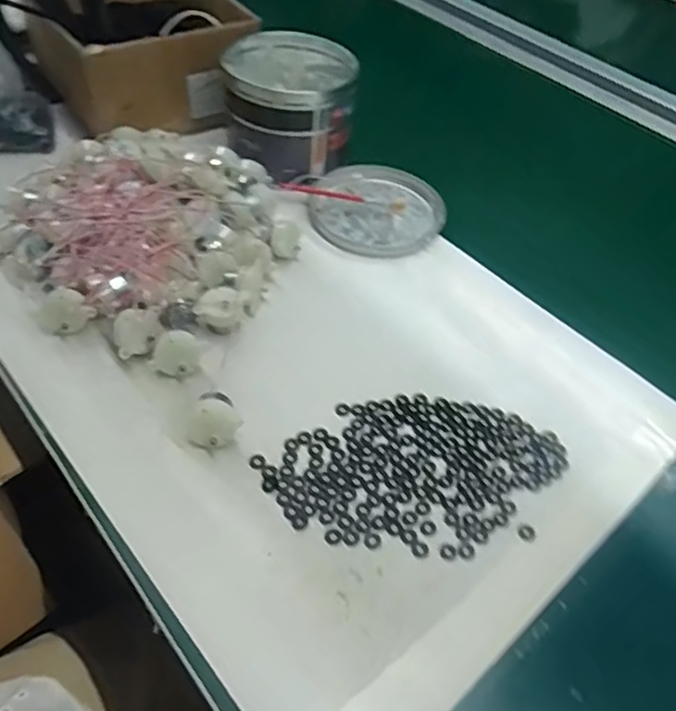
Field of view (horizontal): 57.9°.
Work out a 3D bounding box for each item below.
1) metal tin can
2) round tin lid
[{"bbox_3d":[-0.050,-0.250,0.614,0.125,0.099,0.125,0,49,-7],"label":"metal tin can"},{"bbox_3d":[0.040,-0.146,0.609,0.129,0.011,0.133,3,49,-4],"label":"round tin lid"}]

